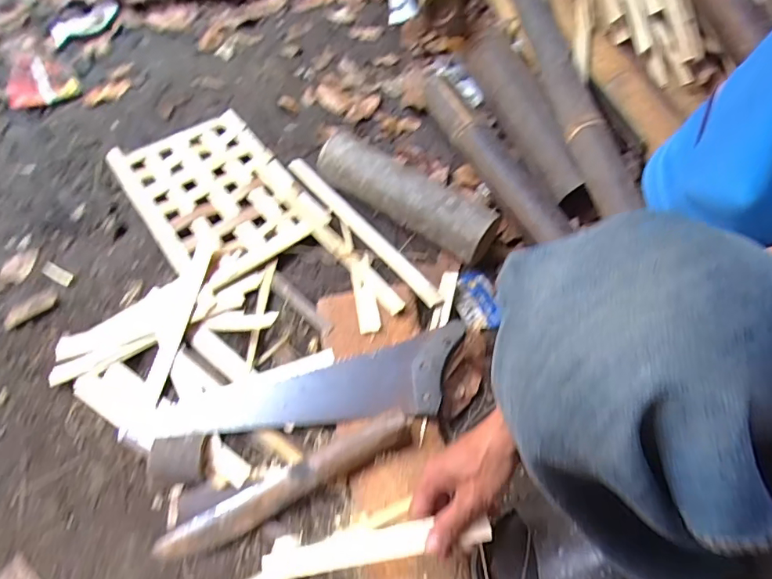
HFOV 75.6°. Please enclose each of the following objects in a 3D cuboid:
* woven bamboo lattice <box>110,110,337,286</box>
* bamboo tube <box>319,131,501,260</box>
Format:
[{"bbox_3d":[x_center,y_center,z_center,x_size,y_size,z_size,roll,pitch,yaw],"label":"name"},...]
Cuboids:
[{"bbox_3d":[-0.274,-0.156,0.801,0.226,0.018,0.329,-34,63,-17],"label":"woven bamboo lattice"},{"bbox_3d":[0.026,-0.144,0.756,0.292,0.078,0.072,33,64,21],"label":"bamboo tube"}]

